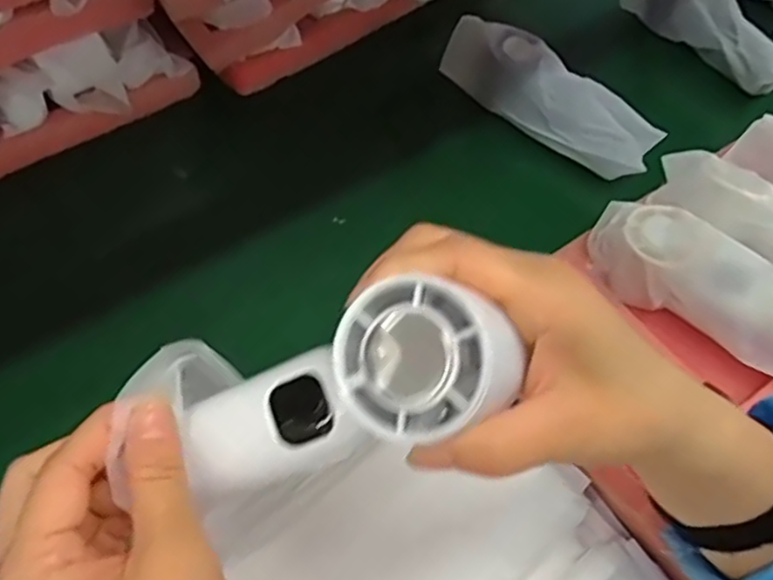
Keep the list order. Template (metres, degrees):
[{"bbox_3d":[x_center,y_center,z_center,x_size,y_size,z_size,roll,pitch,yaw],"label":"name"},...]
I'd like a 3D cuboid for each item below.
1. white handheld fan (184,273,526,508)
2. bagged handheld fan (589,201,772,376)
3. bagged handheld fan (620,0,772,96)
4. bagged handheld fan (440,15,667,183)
[{"bbox_3d":[-0.014,0.041,0.243,0.127,0.042,0.045,-29,53,27],"label":"white handheld fan"},{"bbox_3d":[0.229,-0.001,0.475,0.179,0.044,0.061,31,60,16],"label":"bagged handheld fan"},{"bbox_3d":[0.320,-0.270,0.690,0.064,0.052,0.195,-35,65,-23],"label":"bagged handheld fan"},{"bbox_3d":[0.145,-0.177,0.613,0.202,0.054,0.065,35,62,18],"label":"bagged handheld fan"}]

